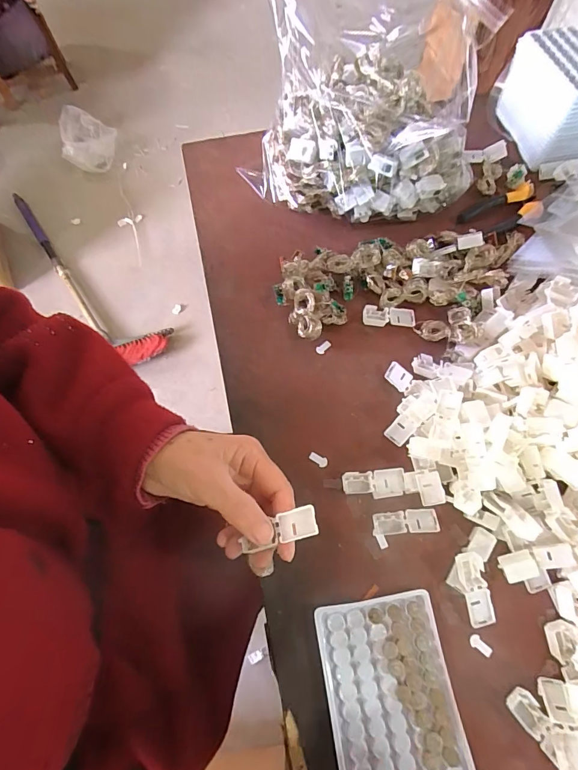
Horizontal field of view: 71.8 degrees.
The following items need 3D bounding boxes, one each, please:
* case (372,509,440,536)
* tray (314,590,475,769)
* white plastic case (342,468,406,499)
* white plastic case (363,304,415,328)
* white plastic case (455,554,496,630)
[{"bbox_3d":[0.103,0.121,0.351,0.056,0.009,0.019,-3,65,0],"label":"case"},{"bbox_3d":[0.076,0.230,0.300,0.095,0.009,0.122,-9,66,-2],"label":"tray"},{"bbox_3d":[0.077,0.090,0.363,0.055,0.010,0.024,-5,65,-1],"label":"white plastic case"},{"bbox_3d":[0.109,-0.076,0.434,0.057,0.008,0.023,2,66,2],"label":"white plastic case"},{"bbox_3d":[0.152,0.166,0.325,0.020,0.009,0.057,-11,82,-3],"label":"white plastic case"}]

